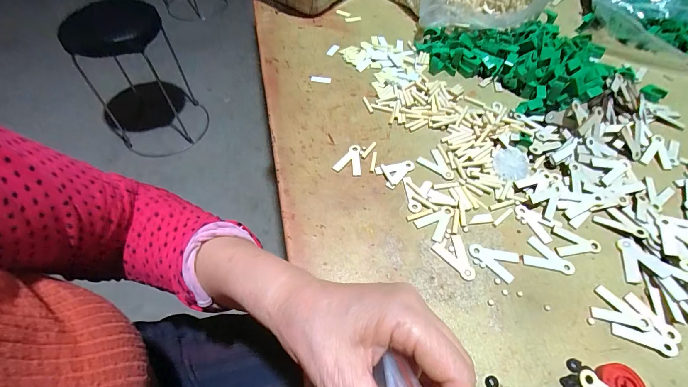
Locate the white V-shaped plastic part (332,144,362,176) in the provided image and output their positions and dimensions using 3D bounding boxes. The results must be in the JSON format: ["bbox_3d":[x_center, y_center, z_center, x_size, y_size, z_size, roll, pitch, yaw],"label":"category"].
[{"bbox_3d":[0.004,-0.039,0.380,0.030,0.004,0.044,0,55,1],"label":"white V-shaped plastic part"}]

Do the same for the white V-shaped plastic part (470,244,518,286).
[{"bbox_3d":[0.146,0.060,0.314,0.032,0.004,0.045,-39,63,-23],"label":"white V-shaped plastic part"}]

